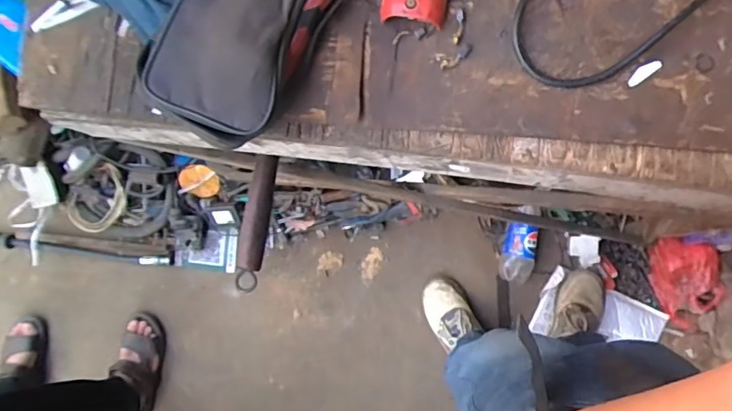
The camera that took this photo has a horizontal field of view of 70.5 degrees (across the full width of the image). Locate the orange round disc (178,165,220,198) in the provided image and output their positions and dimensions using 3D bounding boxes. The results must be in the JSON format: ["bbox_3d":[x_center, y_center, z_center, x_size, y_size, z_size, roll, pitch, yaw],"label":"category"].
[{"bbox_3d":[-0.402,-0.060,1.263,0.099,0.015,0.076,36,64,-32],"label":"orange round disc"}]

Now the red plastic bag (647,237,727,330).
[{"bbox_3d":[0.745,0.172,1.197,0.144,0.063,0.219,-19,87,5],"label":"red plastic bag"}]

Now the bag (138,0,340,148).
[{"bbox_3d":[-0.094,-0.173,0.456,0.115,0.071,0.230,28,91,6],"label":"bag"}]

